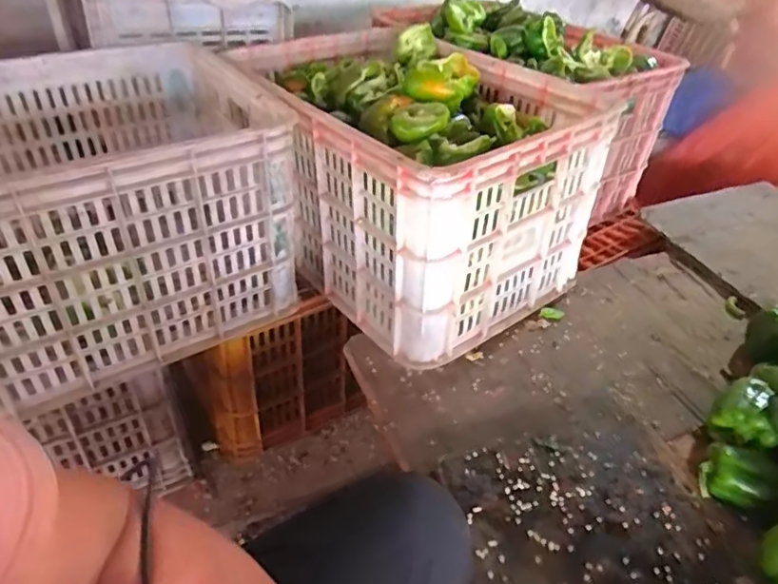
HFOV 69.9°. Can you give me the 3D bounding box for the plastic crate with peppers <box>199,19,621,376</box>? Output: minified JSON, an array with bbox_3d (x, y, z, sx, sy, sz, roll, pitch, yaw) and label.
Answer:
[{"bbox_3d":[0.005,-0.209,0.872,0.365,0.295,0.572,-26,52,-31],"label":"plastic crate with peppers"}]

